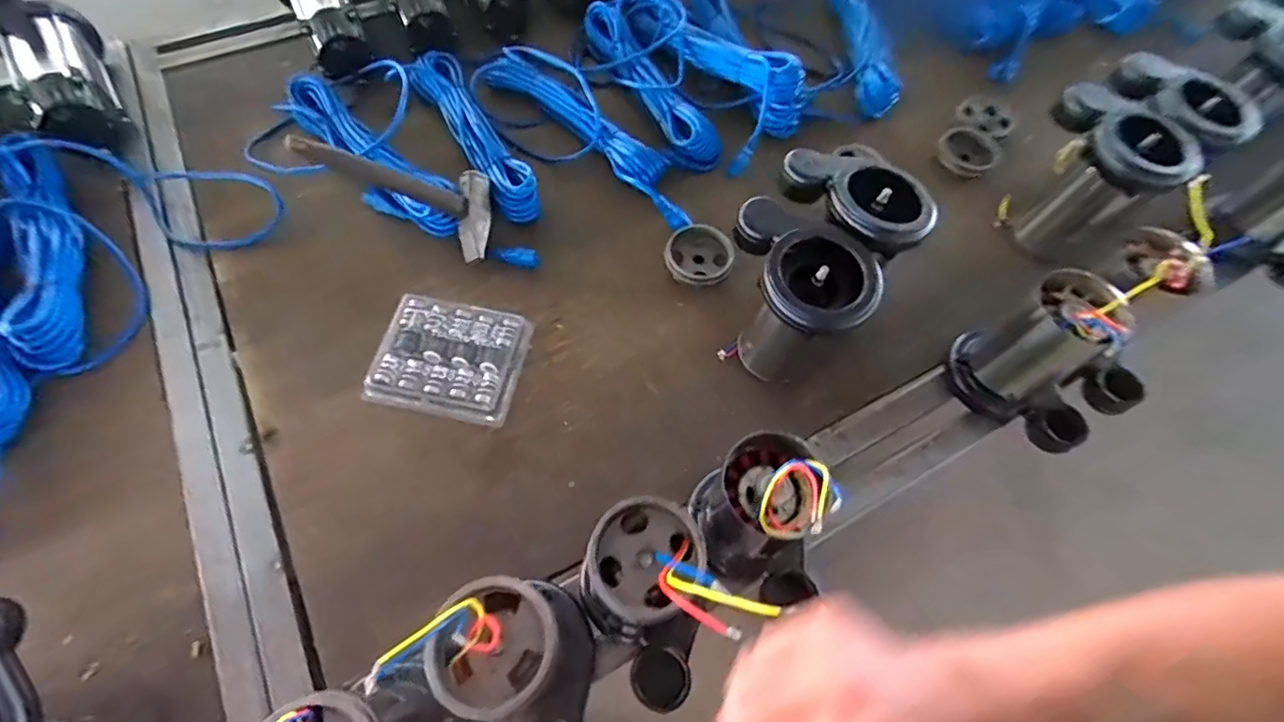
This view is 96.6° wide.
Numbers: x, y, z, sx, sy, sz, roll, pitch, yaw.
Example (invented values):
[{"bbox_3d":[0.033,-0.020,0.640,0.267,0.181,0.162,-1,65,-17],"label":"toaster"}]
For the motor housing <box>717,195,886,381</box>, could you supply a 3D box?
[{"bbox_3d":[0.165,-0.065,0.650,0.130,0.178,0.149,-1,64,-4],"label":"motor housing"}]

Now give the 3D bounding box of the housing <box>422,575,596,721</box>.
[{"bbox_3d":[-0.085,0.256,0.465,0.102,0.216,0.152,-31,70,-17],"label":"housing"}]

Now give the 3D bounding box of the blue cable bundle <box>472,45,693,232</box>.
[{"bbox_3d":[-0.084,-0.333,0.850,0.433,0.052,0.140,40,68,15],"label":"blue cable bundle"}]

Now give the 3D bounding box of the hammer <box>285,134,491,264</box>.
[{"bbox_3d":[-0.301,-0.213,0.705,0.240,0.043,0.119,15,57,-38],"label":"hammer"}]

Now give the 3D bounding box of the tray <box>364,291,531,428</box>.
[{"bbox_3d":[-0.231,-0.004,0.689,0.165,0.021,0.143,11,64,2],"label":"tray"}]

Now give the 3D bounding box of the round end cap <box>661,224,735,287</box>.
[{"bbox_3d":[0.078,-0.141,0.772,0.091,0.035,0.090,1,64,-3],"label":"round end cap"}]

